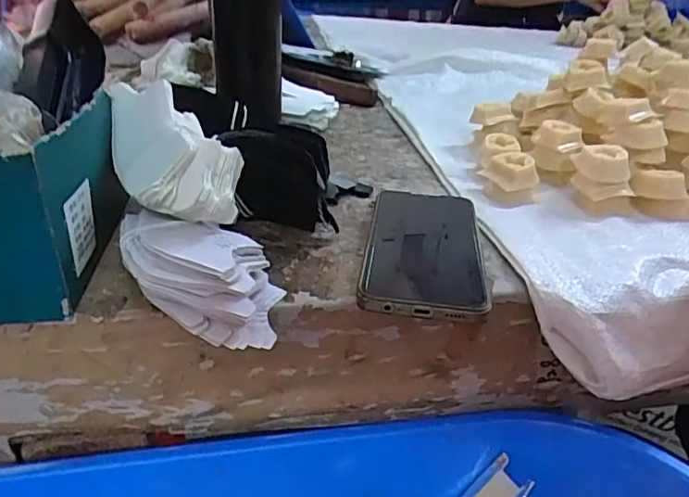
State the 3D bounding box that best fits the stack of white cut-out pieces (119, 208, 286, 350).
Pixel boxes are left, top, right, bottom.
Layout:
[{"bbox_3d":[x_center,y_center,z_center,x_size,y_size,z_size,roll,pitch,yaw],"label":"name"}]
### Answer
[{"bbox_3d":[-0.089,0.014,0.332,0.111,0.044,0.055,19,33,26],"label":"stack of white cut-out pieces"}]

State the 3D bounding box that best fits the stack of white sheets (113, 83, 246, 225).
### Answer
[{"bbox_3d":[-0.109,-0.061,0.358,0.060,0.057,0.124,-13,33,-27],"label":"stack of white sheets"}]

